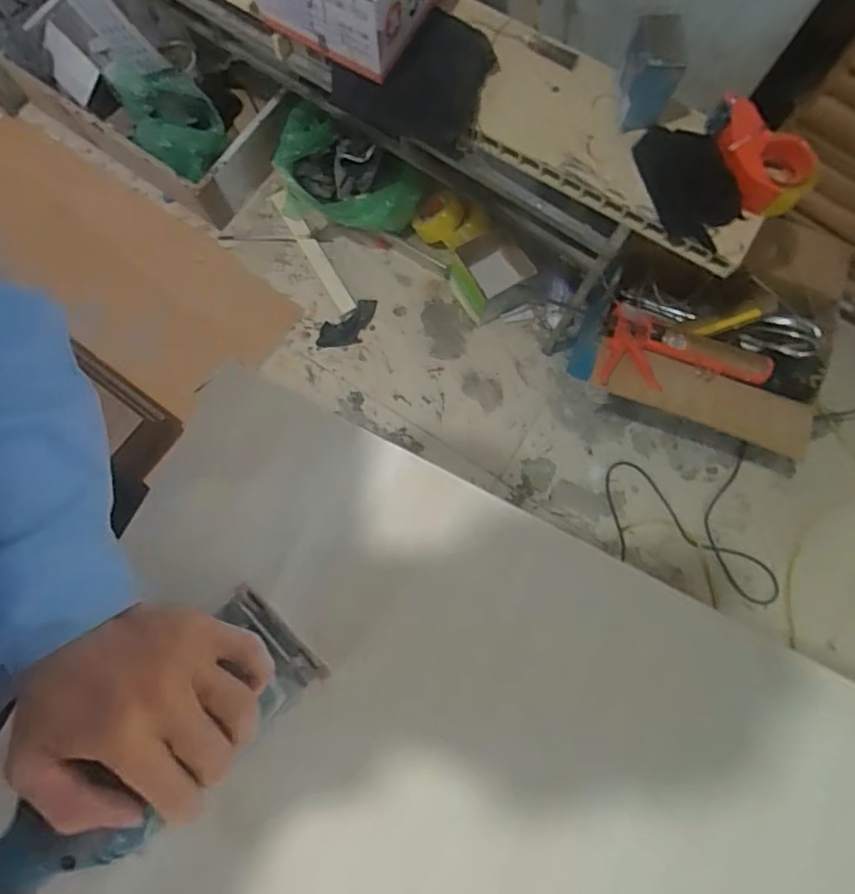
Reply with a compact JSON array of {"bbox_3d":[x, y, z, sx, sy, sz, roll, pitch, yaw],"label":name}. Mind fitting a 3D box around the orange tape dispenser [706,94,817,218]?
[{"bbox_3d":[0.476,-0.420,0.812,0.100,0.083,0.174,-36,87,-28],"label":"orange tape dispenser"}]

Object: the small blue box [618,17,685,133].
[{"bbox_3d":[0.316,-0.529,0.804,0.065,0.126,0.080,4,79,0],"label":"small blue box"}]

